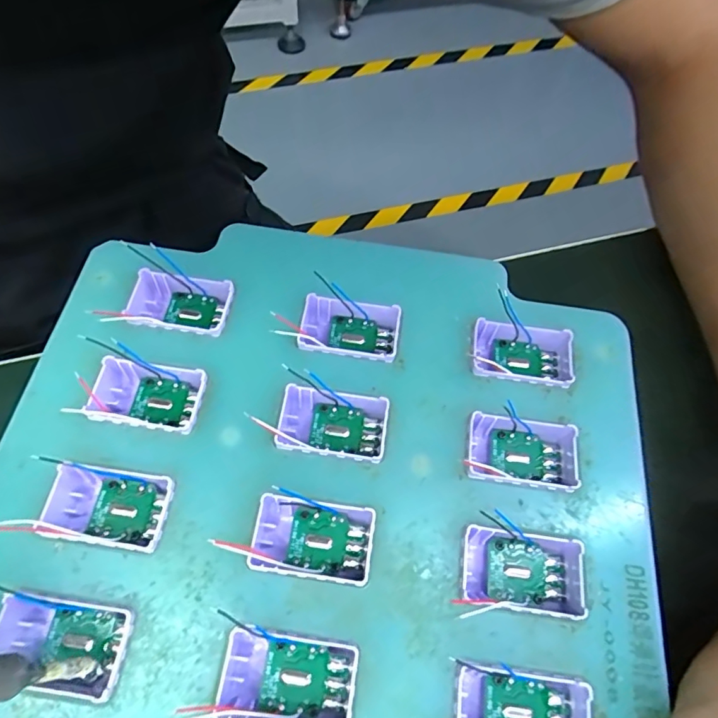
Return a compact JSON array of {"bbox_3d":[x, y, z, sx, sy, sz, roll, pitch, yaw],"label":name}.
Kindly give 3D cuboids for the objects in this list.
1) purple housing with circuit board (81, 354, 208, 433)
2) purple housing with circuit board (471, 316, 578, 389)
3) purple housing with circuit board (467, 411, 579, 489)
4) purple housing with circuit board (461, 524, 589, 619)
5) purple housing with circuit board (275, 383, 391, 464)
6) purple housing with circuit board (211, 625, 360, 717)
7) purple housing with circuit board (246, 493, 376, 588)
[{"bbox_3d":[-0.063,0.011,0.146,0.033,0.010,0.020,8,63,0],"label":"purple housing with circuit board"},{"bbox_3d":[0.052,0.000,0.157,0.032,0.015,0.020,8,63,0],"label":"purple housing with circuit board"},{"bbox_3d":[0.047,0.028,0.144,0.032,0.012,0.019,7,63,0],"label":"purple housing with circuit board"},{"bbox_3d":[0.043,0.056,0.131,0.033,0.012,0.019,10,63,1],"label":"purple housing with circuit board"},{"bbox_3d":[-0.007,0.019,0.145,0.031,0.010,0.020,9,63,1],"label":"purple housing with circuit board"},{"bbox_3d":[-0.017,0.078,0.119,0.032,0.015,0.019,9,63,1],"label":"purple housing with circuit board"},{"bbox_3d":[-0.012,0.048,0.131,0.031,0.011,0.020,9,63,1],"label":"purple housing with circuit board"}]

